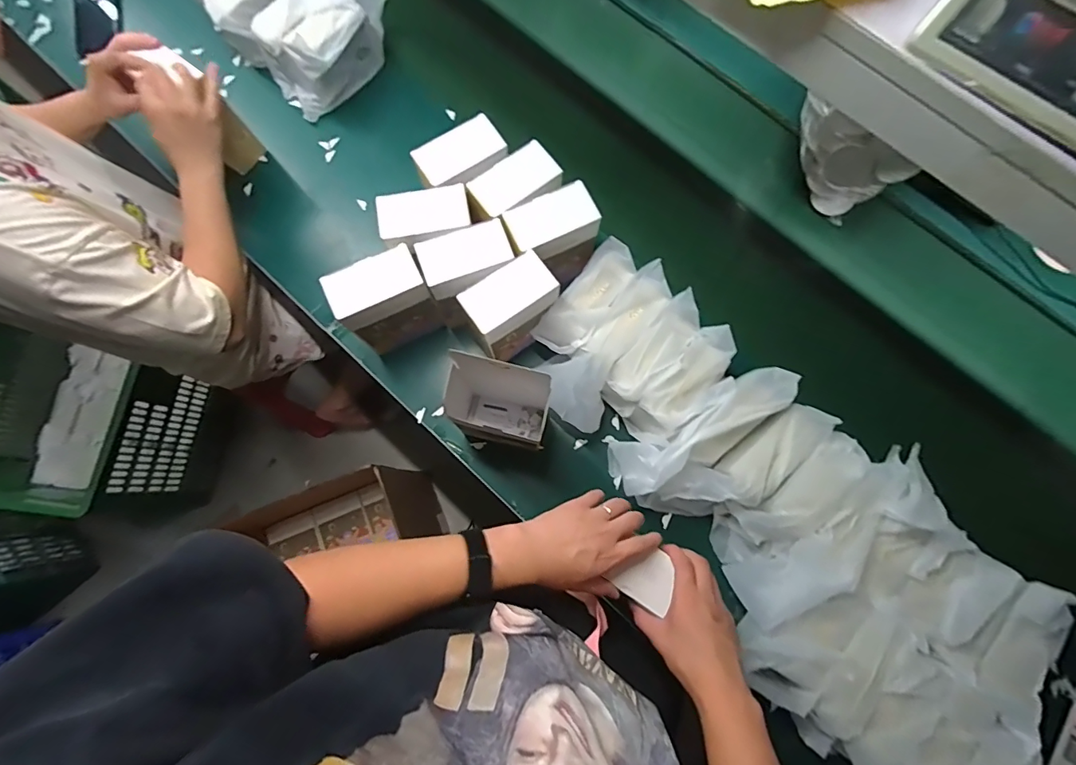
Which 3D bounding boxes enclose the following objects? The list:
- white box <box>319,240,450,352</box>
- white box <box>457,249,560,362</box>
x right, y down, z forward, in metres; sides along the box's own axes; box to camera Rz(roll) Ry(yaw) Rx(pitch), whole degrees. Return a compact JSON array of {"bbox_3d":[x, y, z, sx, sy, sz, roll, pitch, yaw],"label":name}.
[{"bbox_3d":[-0.213,-0.112,0.666,0.117,0.169,0.069,-25,79,-6],"label":"white box"},{"bbox_3d":[-0.038,-0.099,0.667,0.126,0.146,0.078,-33,80,-7],"label":"white box"}]

